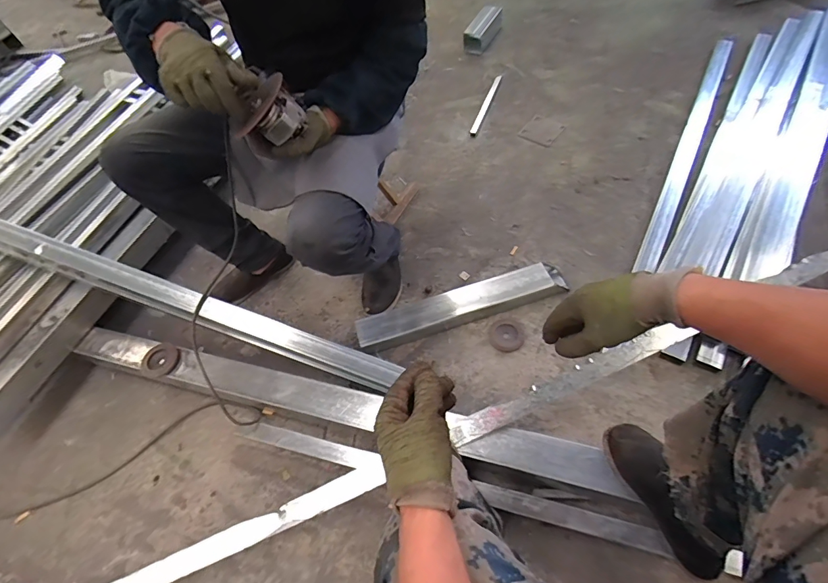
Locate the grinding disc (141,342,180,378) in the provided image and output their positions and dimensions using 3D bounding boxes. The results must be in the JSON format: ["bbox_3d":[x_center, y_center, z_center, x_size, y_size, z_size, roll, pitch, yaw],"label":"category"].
[{"bbox_3d":[-0.641,0.171,1.065,0.088,0.019,0.090,-5,58,8],"label":"grinding disc"}]

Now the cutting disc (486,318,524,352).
[{"bbox_3d":[0.233,0.111,1.070,0.085,0.011,0.089,-5,58,8],"label":"cutting disc"}]

